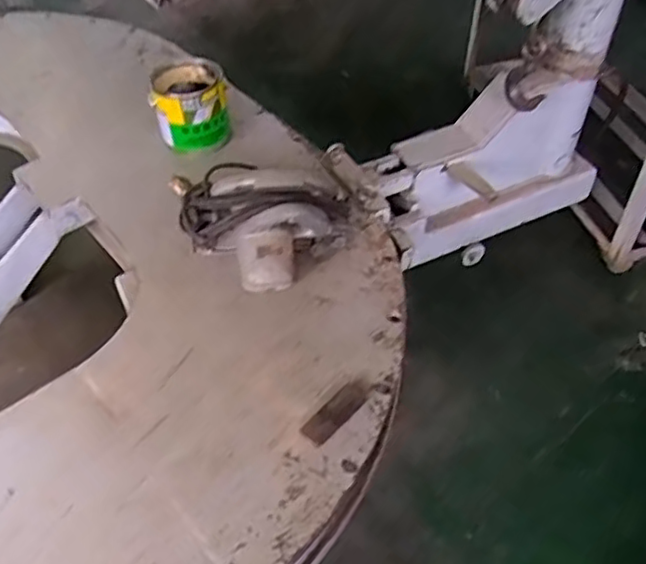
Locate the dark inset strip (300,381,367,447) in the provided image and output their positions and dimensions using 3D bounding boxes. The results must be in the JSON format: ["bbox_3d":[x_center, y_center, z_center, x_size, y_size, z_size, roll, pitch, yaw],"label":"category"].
[{"bbox_3d":[0.022,0.206,1.026,0.046,0.025,0.122,34,59,25],"label":"dark inset strip"}]

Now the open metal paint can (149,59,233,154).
[{"bbox_3d":[-0.305,-0.413,1.486,0.162,0.138,0.197,-13,52,-9],"label":"open metal paint can"}]

